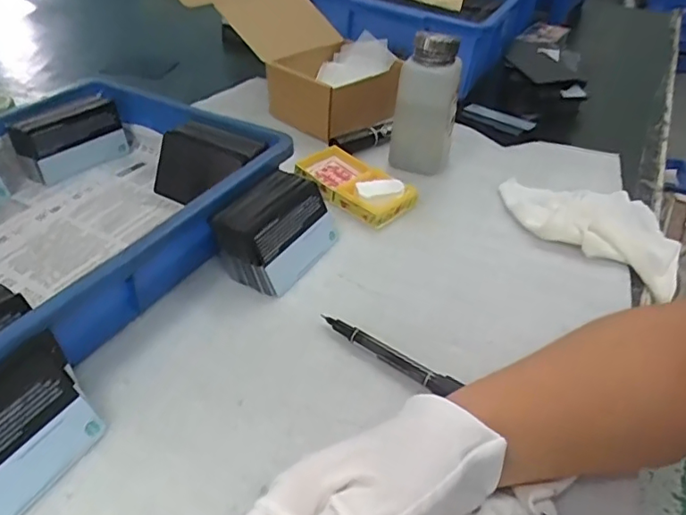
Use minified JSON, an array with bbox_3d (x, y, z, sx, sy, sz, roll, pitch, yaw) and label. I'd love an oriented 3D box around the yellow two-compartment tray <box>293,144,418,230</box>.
[{"bbox_3d":[0.006,-0.068,0.517,0.122,0.027,0.055,32,47,32],"label":"yellow two-compartment tray"}]

